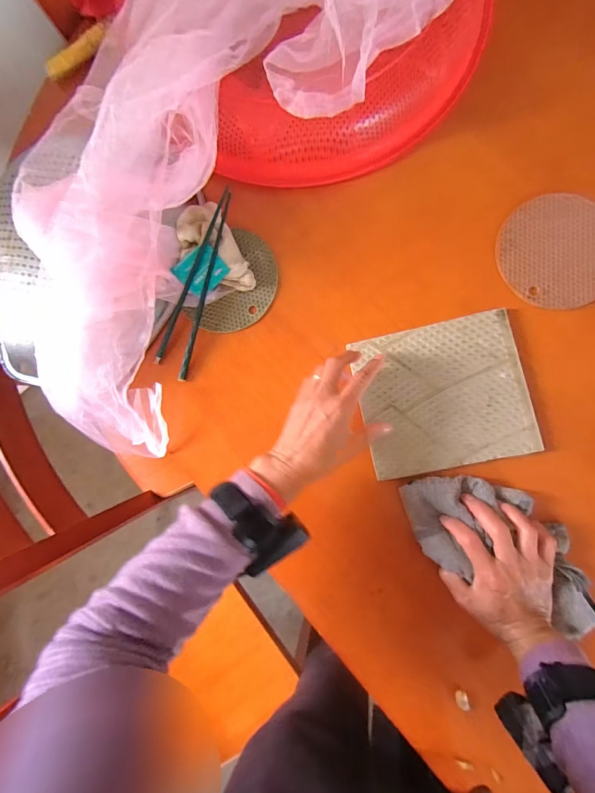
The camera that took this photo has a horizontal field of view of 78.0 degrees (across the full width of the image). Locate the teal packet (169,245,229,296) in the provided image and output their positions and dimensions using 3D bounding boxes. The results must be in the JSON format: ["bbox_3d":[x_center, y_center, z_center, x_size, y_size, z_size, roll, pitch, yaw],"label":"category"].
[{"bbox_3d":[-0.123,-0.161,0.470,0.060,0.010,0.050,-38,90,17],"label":"teal packet"}]

